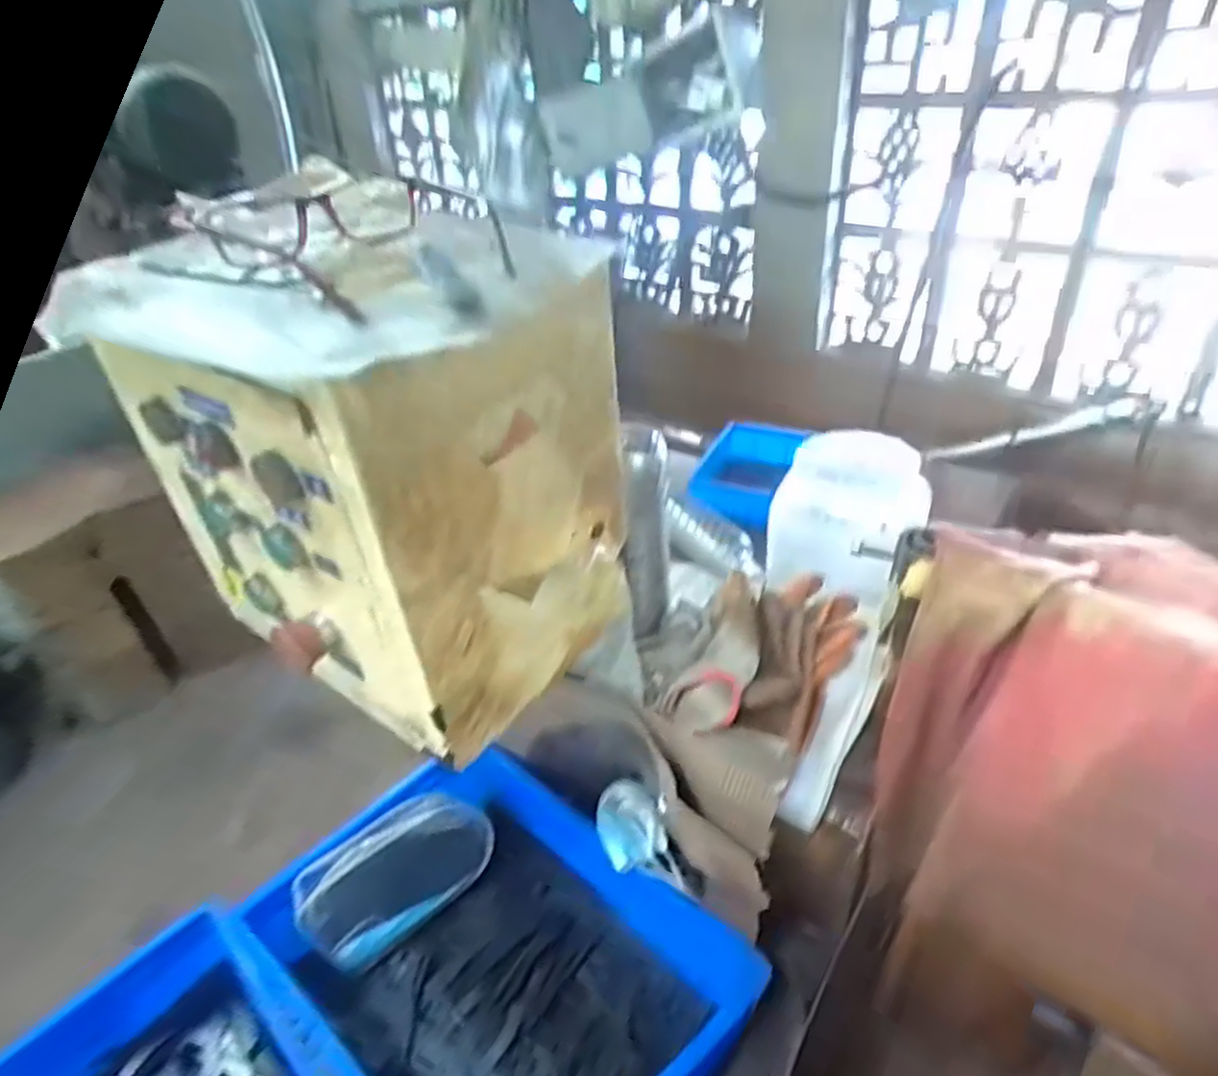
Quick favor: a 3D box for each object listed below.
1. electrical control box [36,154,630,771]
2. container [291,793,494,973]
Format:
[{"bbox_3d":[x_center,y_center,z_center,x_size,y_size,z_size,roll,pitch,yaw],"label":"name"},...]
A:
[{"bbox_3d":[-0.153,-0.049,0.516,0.293,0.300,0.200,18,39,31],"label":"electrical control box"},{"bbox_3d":[-0.229,0.354,0.780,0.195,0.116,0.055,-29,11,-35],"label":"container"}]

